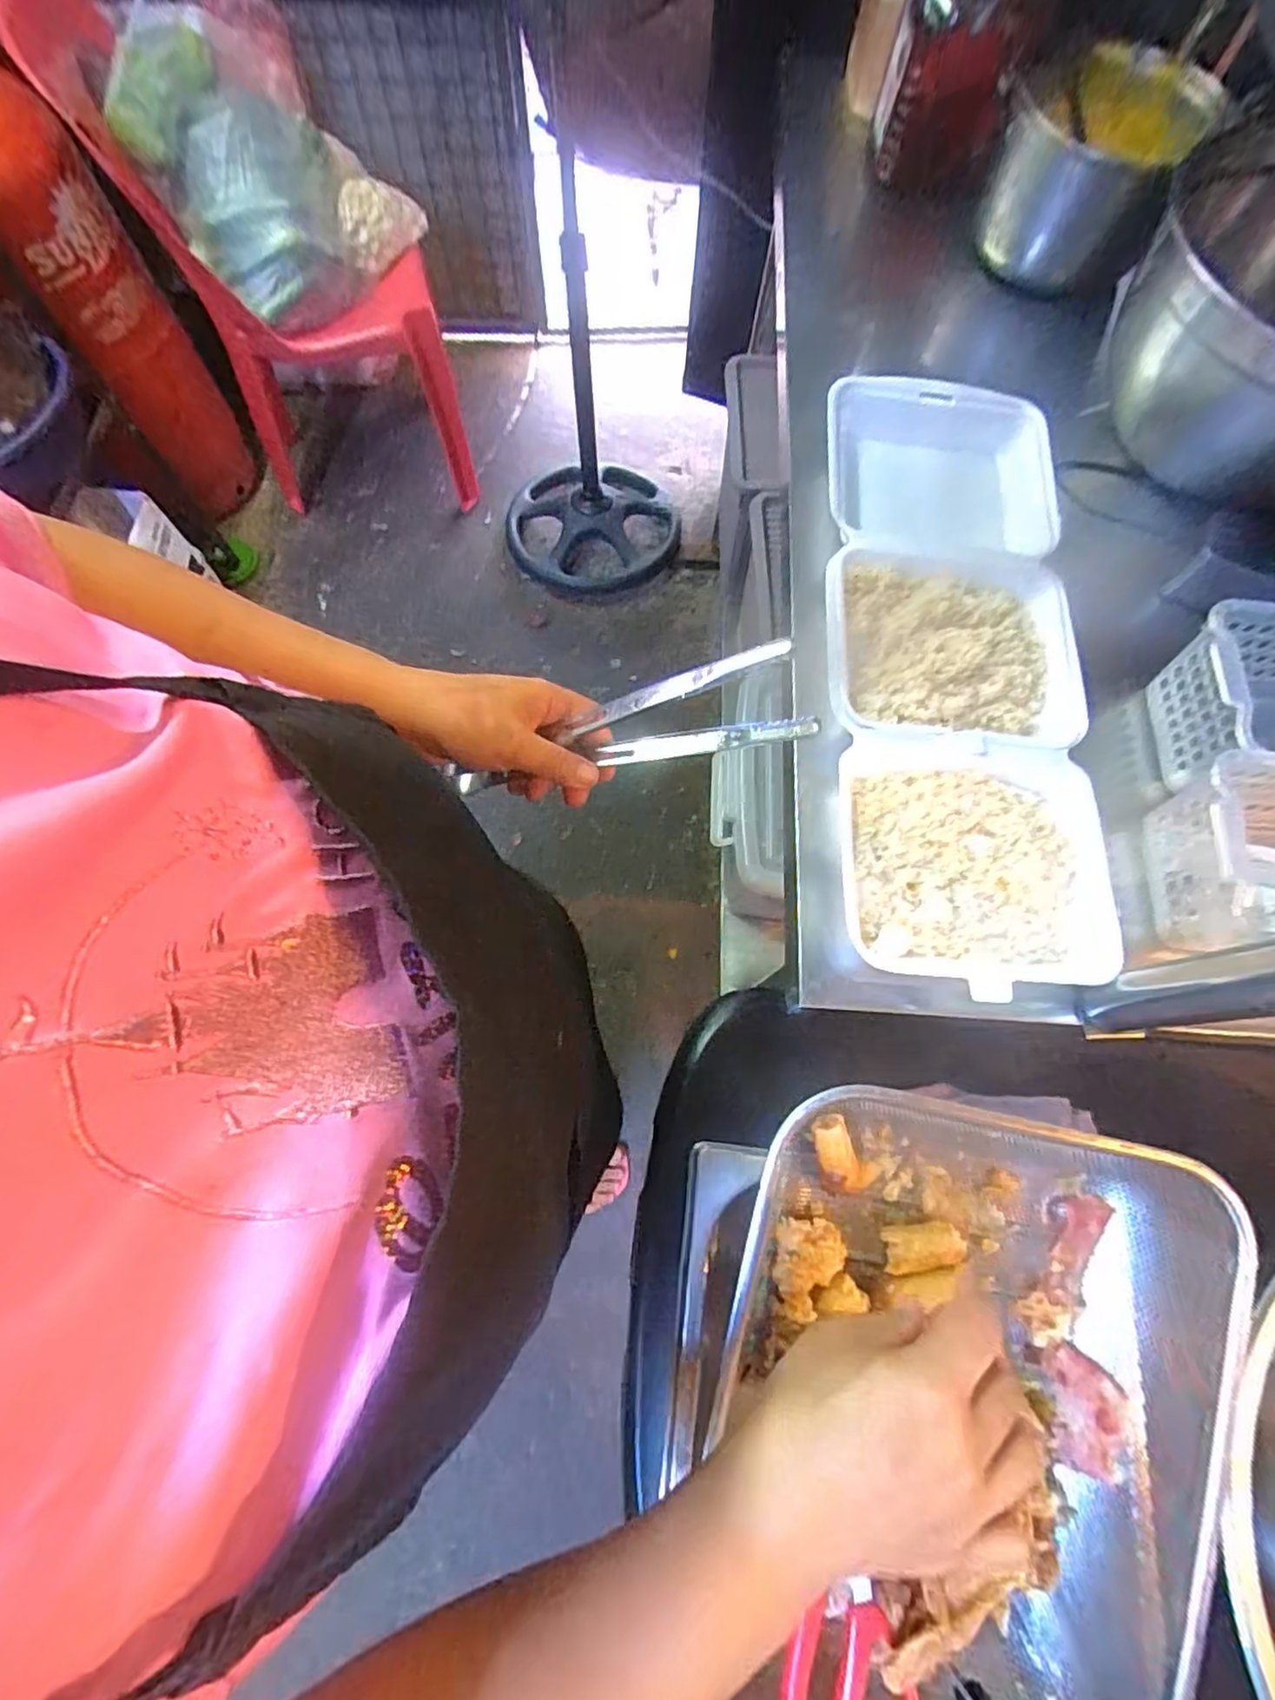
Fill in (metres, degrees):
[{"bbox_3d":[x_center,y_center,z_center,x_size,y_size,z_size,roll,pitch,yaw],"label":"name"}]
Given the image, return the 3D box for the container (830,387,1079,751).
[{"bbox_3d":[0.253,-0.243,0.540,0.198,0.045,0.343,4,71,-1],"label":"container"}]

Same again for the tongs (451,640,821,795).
[{"bbox_3d":[-0.016,-0.068,0.411,0.237,0.074,0.021,-11,69,22],"label":"tongs"}]

